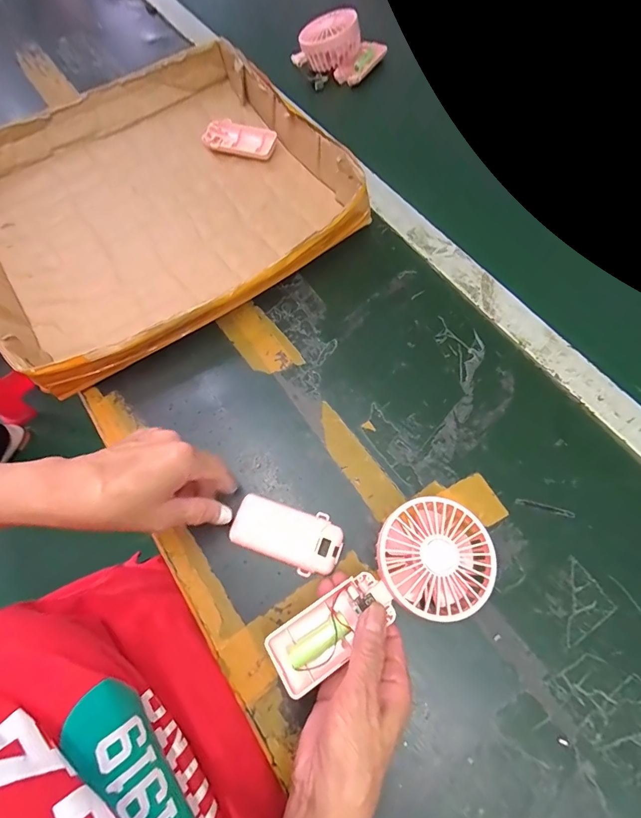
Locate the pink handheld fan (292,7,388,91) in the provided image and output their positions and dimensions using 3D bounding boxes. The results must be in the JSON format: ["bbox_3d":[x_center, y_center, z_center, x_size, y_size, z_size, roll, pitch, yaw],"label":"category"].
[{"bbox_3d":[0.027,-0.527,0.581,0.122,0.063,0.075,12,68,6],"label":"pink handheld fan"}]

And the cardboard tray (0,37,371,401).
[{"bbox_3d":[-0.202,-0.251,0.480,0.416,0.064,0.381,-33,71,-11],"label":"cardboard tray"}]

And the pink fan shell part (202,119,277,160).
[{"bbox_3d":[-0.108,-0.362,0.533,0.092,0.021,0.043,12,68,7],"label":"pink fan shell part"}]

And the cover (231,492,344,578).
[{"bbox_3d":[-0.027,0.108,0.343,0.093,0.019,0.050,22,70,10],"label":"cover"}]

